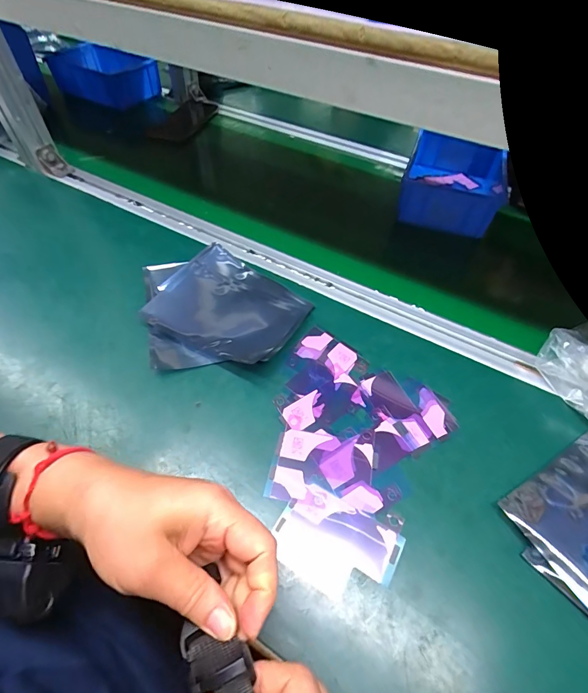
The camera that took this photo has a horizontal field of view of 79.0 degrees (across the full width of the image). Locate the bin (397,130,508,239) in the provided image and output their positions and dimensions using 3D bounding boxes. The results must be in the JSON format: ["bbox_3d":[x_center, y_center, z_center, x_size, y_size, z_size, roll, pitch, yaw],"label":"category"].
[{"bbox_3d":[0.238,-0.253,0.535,0.124,0.062,0.206,18,52,11],"label":"bin"}]

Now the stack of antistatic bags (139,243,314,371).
[{"bbox_3d":[-0.076,-0.046,0.382,0.158,0.024,0.151,-16,54,-16],"label":"stack of antistatic bags"}]

